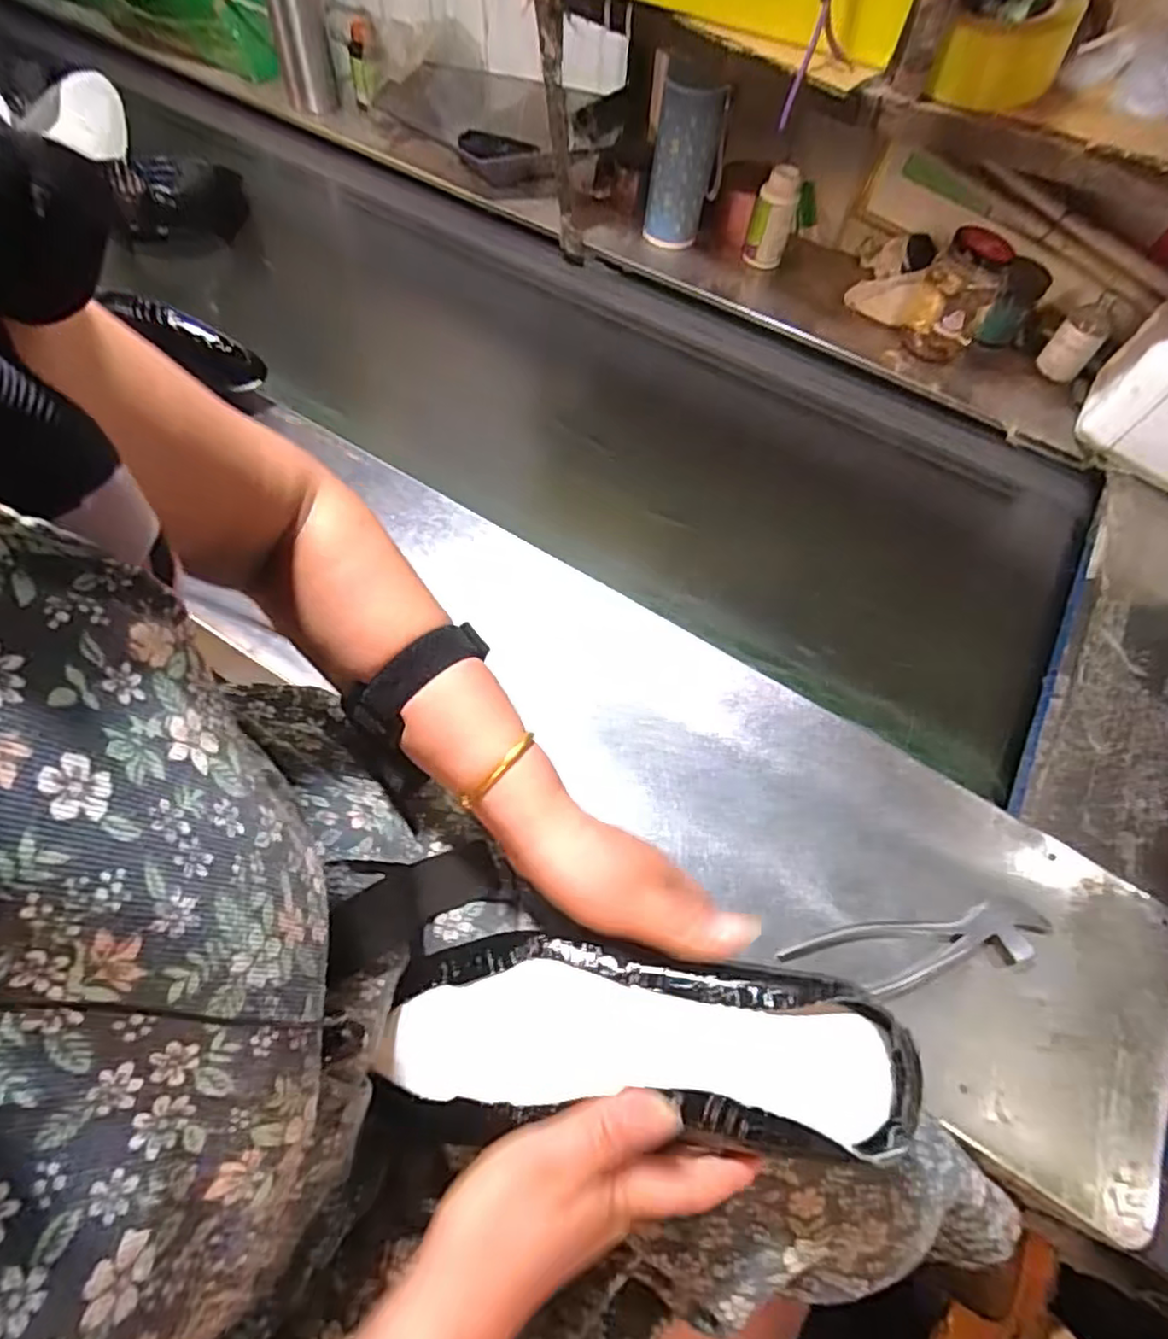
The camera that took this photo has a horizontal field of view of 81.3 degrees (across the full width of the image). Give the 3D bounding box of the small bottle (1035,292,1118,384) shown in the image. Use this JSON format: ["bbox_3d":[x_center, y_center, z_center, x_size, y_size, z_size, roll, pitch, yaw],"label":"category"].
[{"bbox_3d":[0.593,-0.397,0.815,0.052,0.090,0.052,38,65,16],"label":"small bottle"}]

